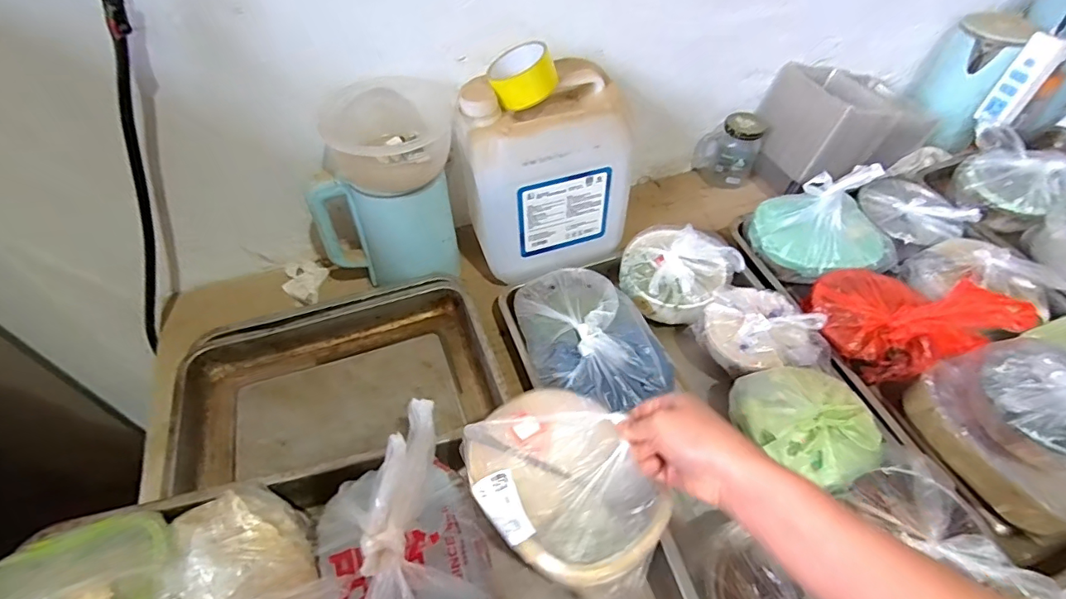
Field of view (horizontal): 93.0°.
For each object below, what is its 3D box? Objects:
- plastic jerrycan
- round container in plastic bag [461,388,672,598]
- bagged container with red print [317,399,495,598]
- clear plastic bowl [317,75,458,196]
[{"bbox_3d":[0.017,-0.191,0.760,0.224,0.256,0.172,-13,54,-9],"label":"plastic jerrycan"},{"bbox_3d":[0.027,0.152,0.437,0.135,0.051,0.178,-35,60,-23],"label":"round container in plastic bag"},{"bbox_3d":[-0.114,0.218,0.434,0.133,0.121,0.214,-17,54,-12],"label":"bagged container with red print"},{"bbox_3d":[-0.198,-0.228,0.689,0.185,0.082,0.151,-3,53,-1],"label":"clear plastic bowl"}]

